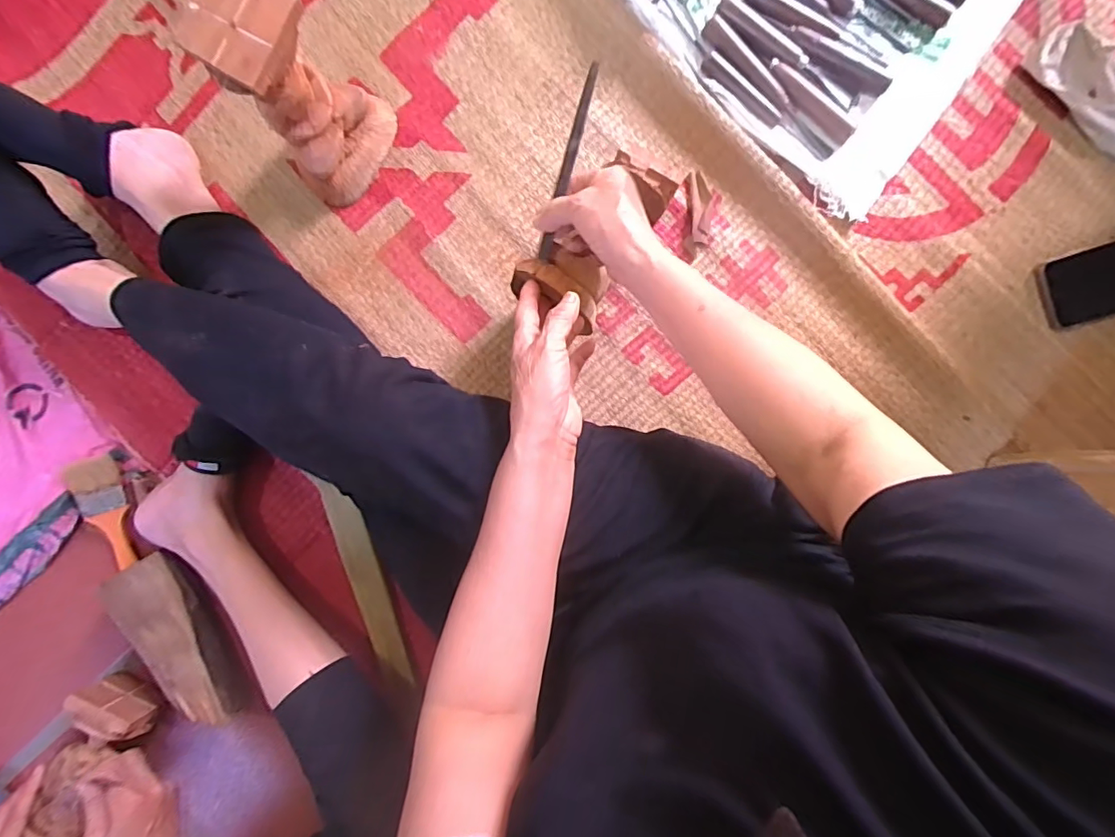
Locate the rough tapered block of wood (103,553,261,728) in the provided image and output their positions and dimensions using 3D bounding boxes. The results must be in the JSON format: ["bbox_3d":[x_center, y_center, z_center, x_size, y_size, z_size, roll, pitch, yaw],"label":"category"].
[{"bbox_3d":[-0.395,0.238,0.562,0.049,0.057,0.192,-31,93,4],"label":"rough tapered block of wood"}]

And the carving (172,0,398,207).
[{"bbox_3d":[-0.243,-0.302,0.500,0.108,0.177,0.119,41,94,-1],"label":"carving"}]

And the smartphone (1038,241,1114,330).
[{"bbox_3d":[0.601,-0.152,0.563,0.160,0.011,0.075,-17,93,3],"label":"smartphone"}]

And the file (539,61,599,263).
[{"bbox_3d":[0.009,-0.218,0.456,0.011,0.009,0.161,17,105,0],"label":"file"}]

